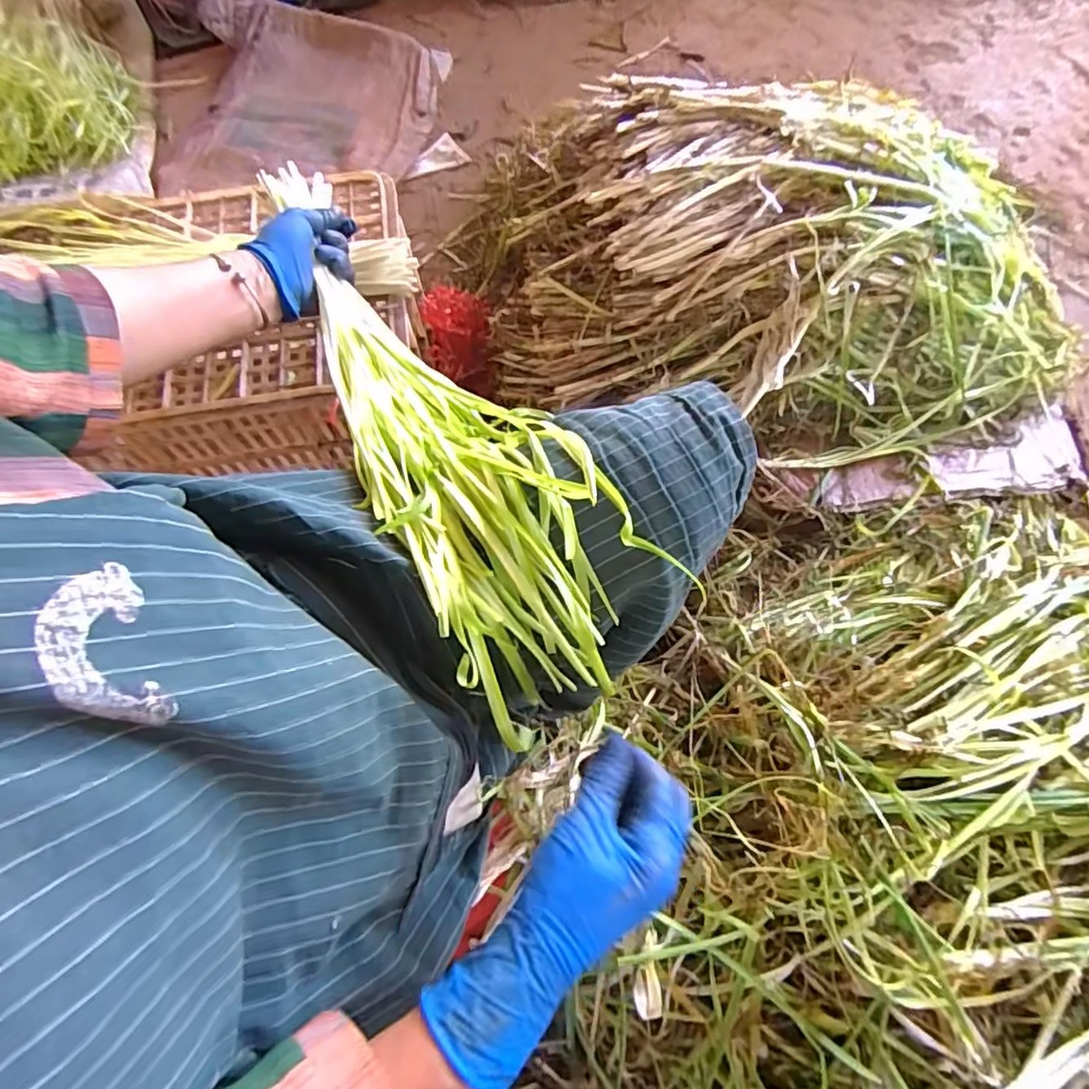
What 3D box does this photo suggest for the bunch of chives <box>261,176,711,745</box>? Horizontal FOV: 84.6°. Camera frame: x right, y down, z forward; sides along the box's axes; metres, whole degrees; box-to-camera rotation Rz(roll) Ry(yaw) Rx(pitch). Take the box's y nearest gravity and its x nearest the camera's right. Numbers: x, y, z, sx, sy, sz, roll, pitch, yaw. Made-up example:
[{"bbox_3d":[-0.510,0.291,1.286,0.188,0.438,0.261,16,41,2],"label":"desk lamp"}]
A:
[{"bbox_3d":[-0.093,-0.112,0.457,0.135,0.081,0.503,-28,63,-10],"label":"bunch of chives"}]

